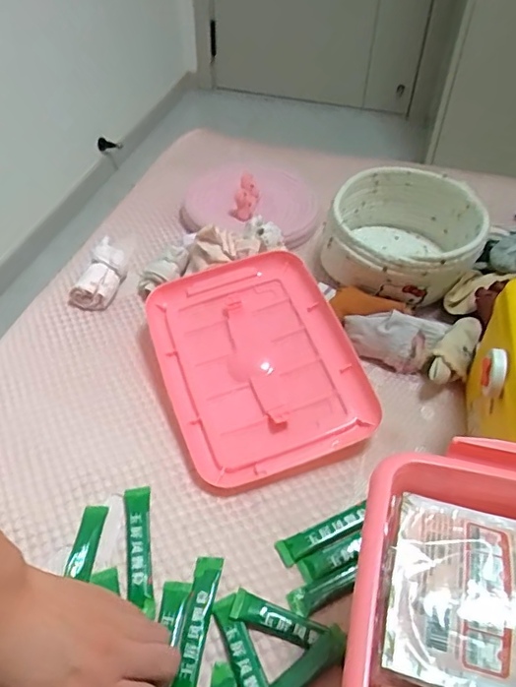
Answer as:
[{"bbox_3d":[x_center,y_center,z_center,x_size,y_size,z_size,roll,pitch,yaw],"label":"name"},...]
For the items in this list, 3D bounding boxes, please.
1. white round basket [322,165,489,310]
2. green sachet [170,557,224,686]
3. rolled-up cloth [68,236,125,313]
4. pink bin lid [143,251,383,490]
[{"bbox_3d":[0.188,-0.132,0.726,0.188,0.101,0.192,10,47,9],"label":"white round basket"},{"bbox_3d":[-0.050,0.230,0.441,0.022,0.006,0.116,7,47,6],"label":"green sachet"},{"bbox_3d":[-0.202,-0.091,0.717,0.049,0.042,0.105,12,62,11],"label":"rolled-up cloth"},{"bbox_3d":[-0.003,0.017,0.615,0.203,0.017,0.265,-22,59,-8],"label":"pink bin lid"}]

